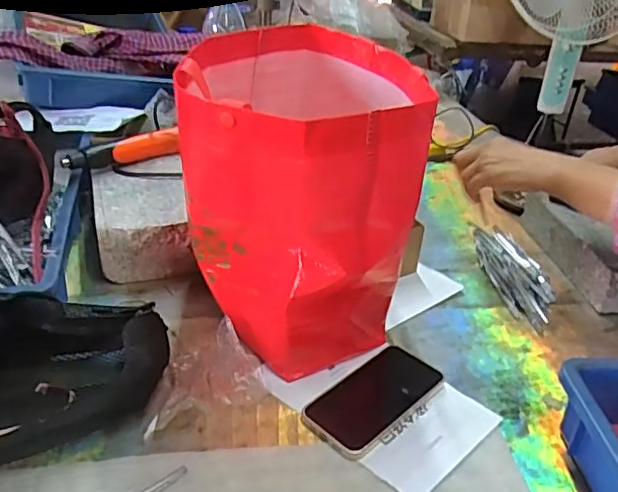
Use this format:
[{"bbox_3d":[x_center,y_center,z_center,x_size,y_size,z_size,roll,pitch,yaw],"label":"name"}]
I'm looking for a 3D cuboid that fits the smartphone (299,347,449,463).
[{"bbox_3d":[0.065,0.150,0.575,0.075,0.009,0.153,30,40,34],"label":"smartphone"}]

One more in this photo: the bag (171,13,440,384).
[{"bbox_3d":[-0.011,-0.041,0.609,0.229,0.305,0.241,-2,33,-10],"label":"bag"}]

